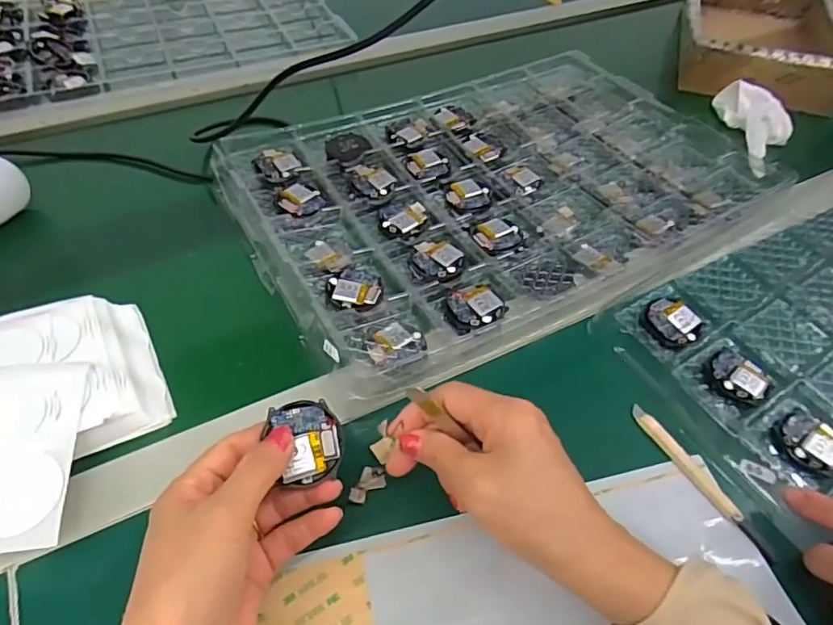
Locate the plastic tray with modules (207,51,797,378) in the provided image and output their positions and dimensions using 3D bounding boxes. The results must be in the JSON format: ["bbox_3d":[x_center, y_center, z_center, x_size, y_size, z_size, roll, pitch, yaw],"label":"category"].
[{"bbox_3d":[0.071,-0.128,0.505,0.445,0.028,0.302,-24,56,-21],"label":"plastic tray with modules"}]

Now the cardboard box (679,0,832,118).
[{"bbox_3d":[0.437,-0.347,0.713,0.188,0.080,0.279,16,50,11],"label":"cardboard box"}]

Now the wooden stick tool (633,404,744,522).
[{"bbox_3d":[0.171,0.093,0.353,0.009,0.004,0.087,-24,56,-21],"label":"wooden stick tool"}]

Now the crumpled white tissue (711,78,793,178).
[{"bbox_3d":[0.368,-0.202,0.592,0.052,0.031,0.135,4,51,0],"label":"crumpled white tissue"}]

